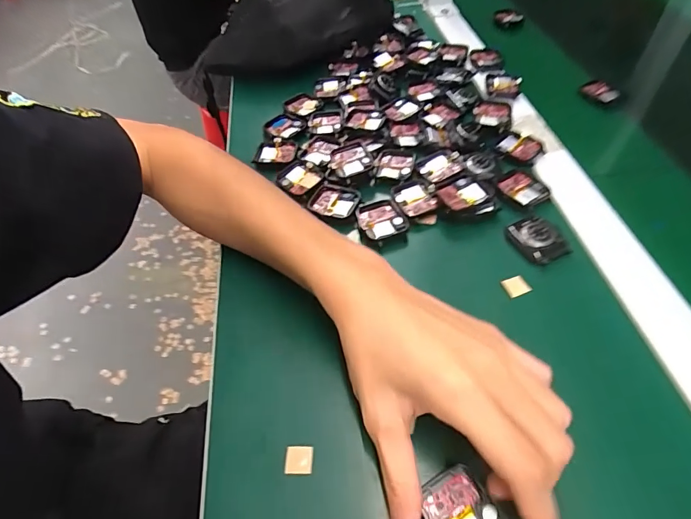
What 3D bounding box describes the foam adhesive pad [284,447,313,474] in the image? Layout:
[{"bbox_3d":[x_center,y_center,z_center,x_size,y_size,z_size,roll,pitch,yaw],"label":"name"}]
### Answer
[{"bbox_3d":[-0.028,0.120,0.252,0.016,0.004,0.015,-1,50,3],"label":"foam adhesive pad"}]

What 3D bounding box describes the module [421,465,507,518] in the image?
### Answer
[{"bbox_3d":[0.061,0.137,0.223,0.039,0.012,0.043,-26,53,-17],"label":"module"}]

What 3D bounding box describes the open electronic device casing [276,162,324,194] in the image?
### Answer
[{"bbox_3d":[-0.045,-0.078,0.408,0.031,0.011,0.041,-37,57,-24],"label":"open electronic device casing"}]

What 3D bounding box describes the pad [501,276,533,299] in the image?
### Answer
[{"bbox_3d":[0.130,0.020,0.317,0.017,0.004,0.016,-16,51,-9],"label":"pad"}]

